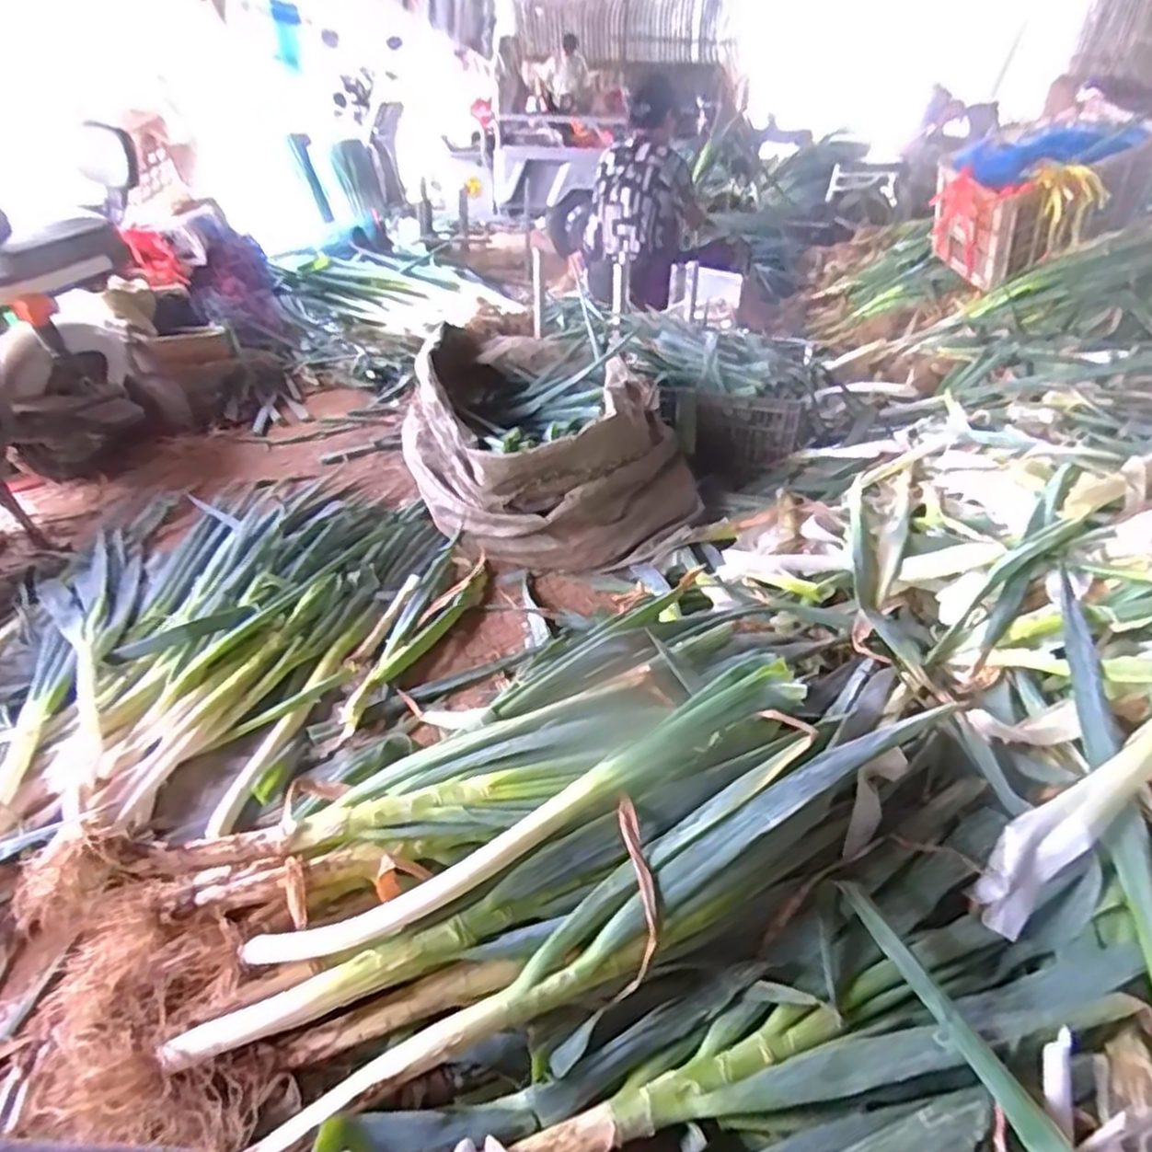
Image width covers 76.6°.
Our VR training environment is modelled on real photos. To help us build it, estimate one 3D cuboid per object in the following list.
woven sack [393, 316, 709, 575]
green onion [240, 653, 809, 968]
[{"bbox_3d":[-0.066,-0.300,1.664,0.623,0.323,0.589,-3,33,-7],"label":"woven sack"},{"bbox_3d":[-0.037,0.262,0.802,0.645,0.051,0.083,-28,40,-11],"label":"green onion"}]

